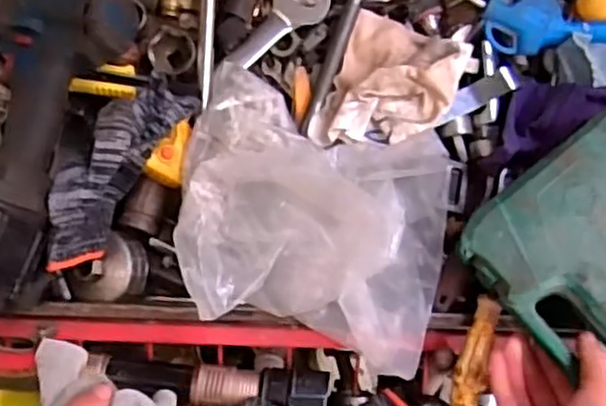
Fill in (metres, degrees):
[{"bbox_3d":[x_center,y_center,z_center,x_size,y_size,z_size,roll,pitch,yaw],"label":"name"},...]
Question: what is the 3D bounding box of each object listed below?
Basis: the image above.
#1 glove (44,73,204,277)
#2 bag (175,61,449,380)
[{"bbox_3d":[-0.158,-0.026,0.601,0.061,0.064,0.174,33,87,3],"label":"glove"},{"bbox_3d":[0.006,0.009,0.607,0.224,0.066,0.197,17,86,2],"label":"bag"}]

